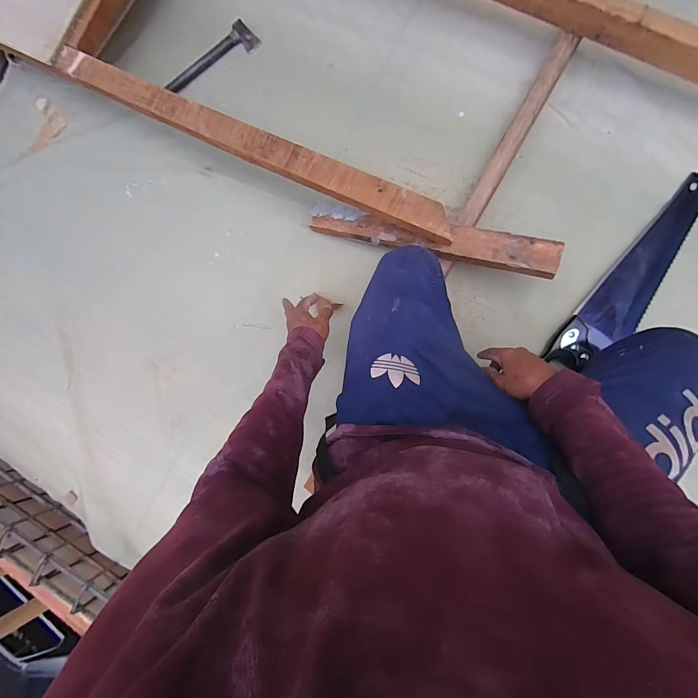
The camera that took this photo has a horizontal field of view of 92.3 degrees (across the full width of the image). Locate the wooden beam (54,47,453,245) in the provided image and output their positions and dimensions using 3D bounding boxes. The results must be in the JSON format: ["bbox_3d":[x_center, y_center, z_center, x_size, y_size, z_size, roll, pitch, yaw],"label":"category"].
[{"bbox_3d":[-0.224,-0.427,0.672,0.927,0.031,0.063,27,90,10],"label":"wooden beam"}]

